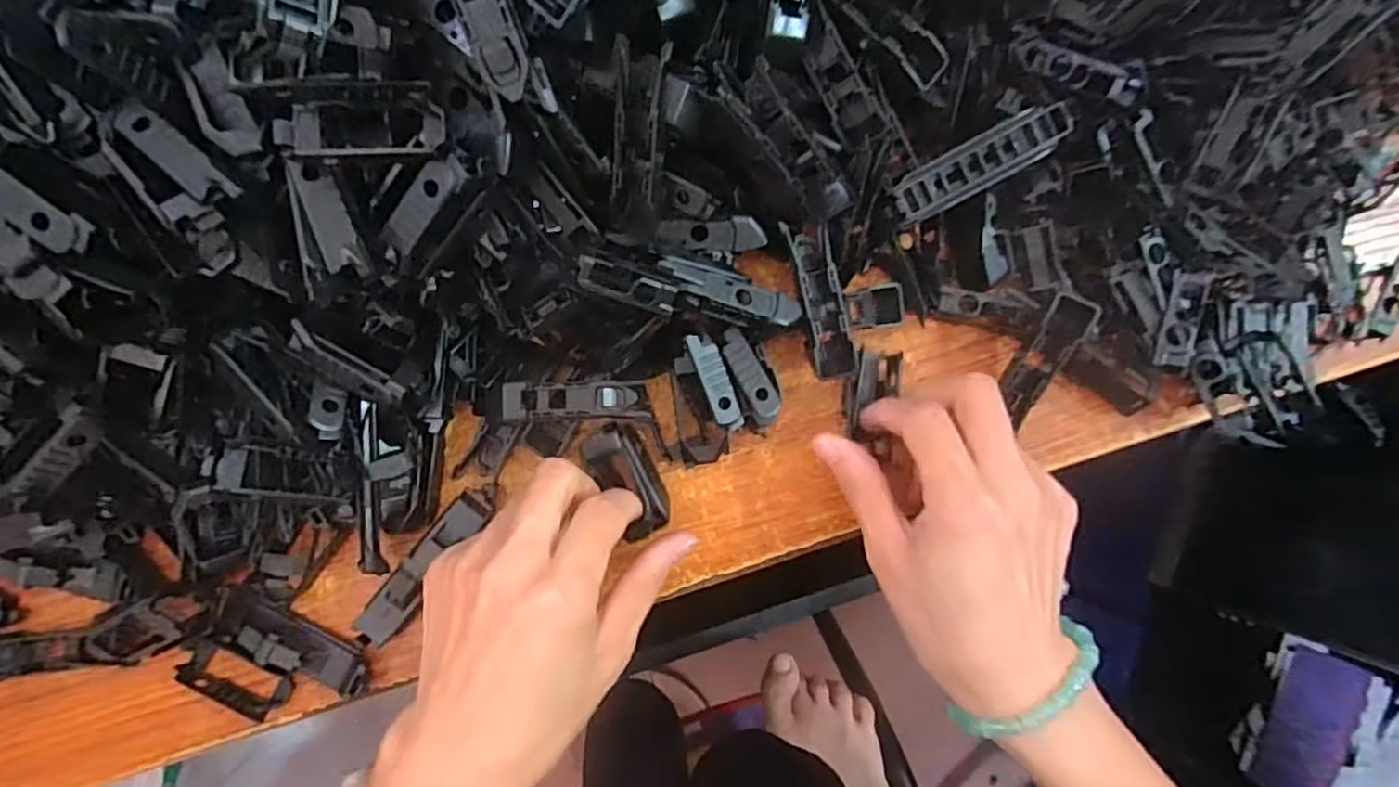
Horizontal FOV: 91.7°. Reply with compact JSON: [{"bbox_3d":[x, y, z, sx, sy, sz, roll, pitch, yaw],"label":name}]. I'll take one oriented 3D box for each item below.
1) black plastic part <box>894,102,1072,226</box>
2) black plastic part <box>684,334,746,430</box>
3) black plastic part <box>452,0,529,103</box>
[{"bbox_3d":[0.115,-0.094,0.278,0.074,0.013,0.020,-27,87,-2],"label":"black plastic part"},{"bbox_3d":[0.007,-0.005,0.284,0.013,0.004,0.044,-25,101,-2],"label":"black plastic part"},{"bbox_3d":[-0.064,-0.115,0.199,0.016,0.004,0.054,-20,106,-2],"label":"black plastic part"}]

